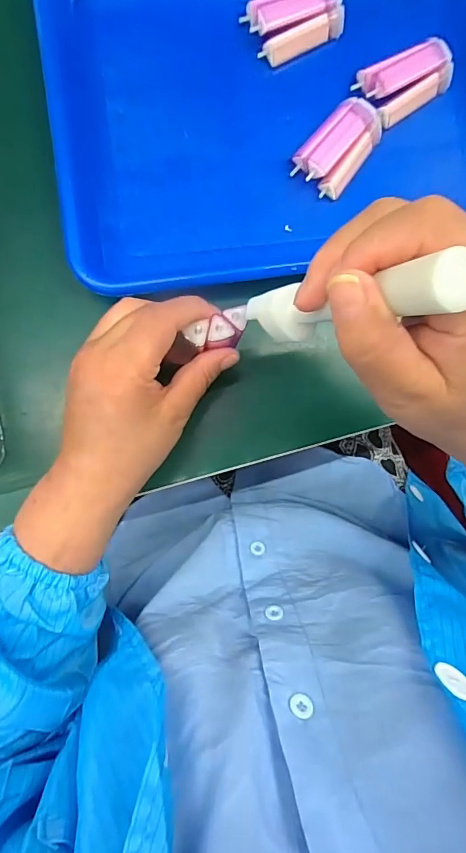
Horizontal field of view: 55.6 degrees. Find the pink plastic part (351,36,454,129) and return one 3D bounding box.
[{"bbox_3d":[0.129,-0.257,0.325,0.068,0.017,0.041,-33,89,-6],"label":"pink plastic part"}]

